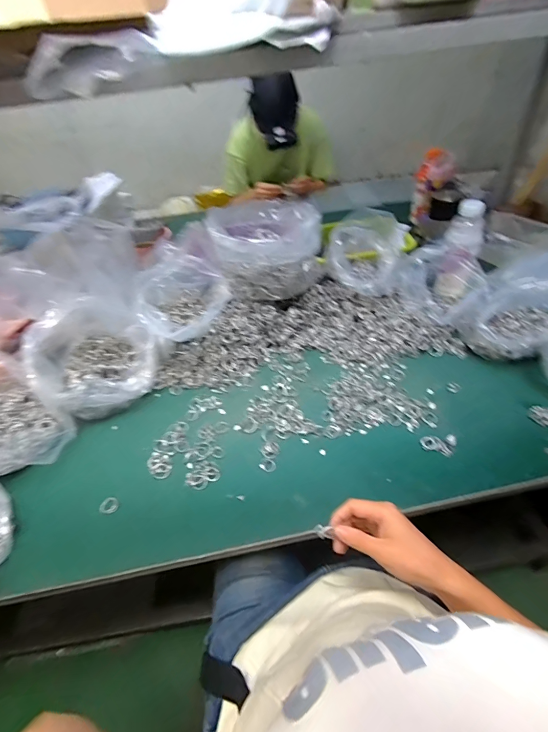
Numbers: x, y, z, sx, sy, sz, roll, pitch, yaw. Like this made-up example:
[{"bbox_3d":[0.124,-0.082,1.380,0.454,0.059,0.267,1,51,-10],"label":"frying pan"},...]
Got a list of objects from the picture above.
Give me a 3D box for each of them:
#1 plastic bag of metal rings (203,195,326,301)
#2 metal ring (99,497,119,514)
[{"bbox_3d":[-0.014,-0.219,0.684,0.189,0.131,0.138,-13,44,-7],"label":"plastic bag of metal rings"},{"bbox_3d":[-0.236,0.199,0.510,0.026,0.007,0.024,-3,43,3],"label":"metal ring"}]

